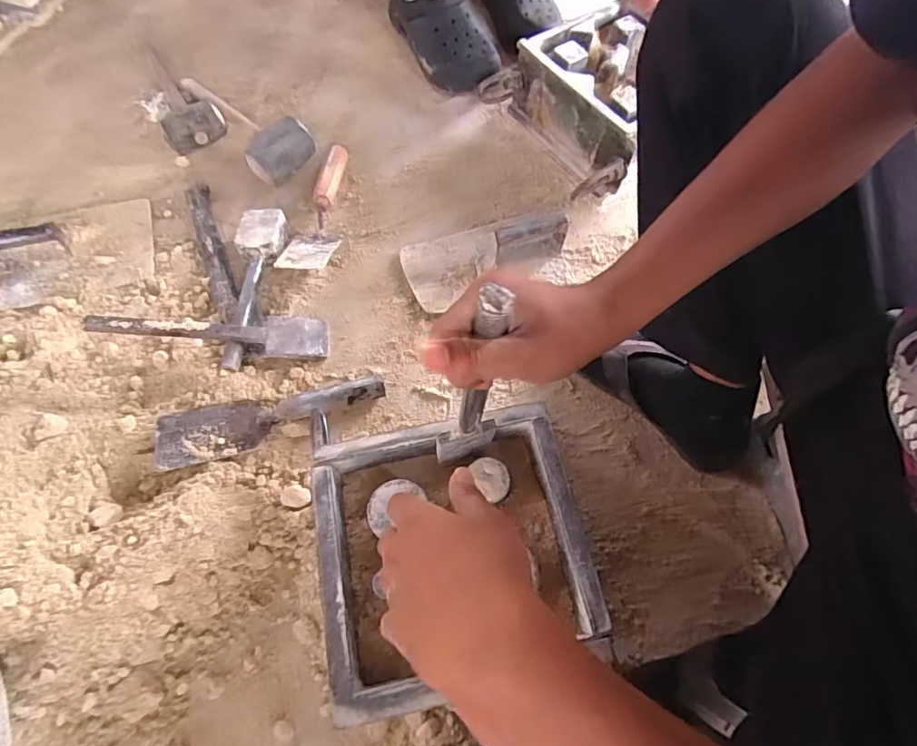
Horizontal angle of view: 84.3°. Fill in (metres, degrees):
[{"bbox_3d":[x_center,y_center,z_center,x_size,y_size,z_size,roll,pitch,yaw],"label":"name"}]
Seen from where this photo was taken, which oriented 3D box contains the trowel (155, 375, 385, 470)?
[{"bbox_3d":[-0.223,0.052,0.621,0.262,0.038,0.068,-16,69,-10],"label":"trowel"}]

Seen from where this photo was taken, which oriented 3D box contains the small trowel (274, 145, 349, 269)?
[{"bbox_3d":[-0.202,-0.249,0.755,0.071,0.041,0.256,11,67,1],"label":"small trowel"}]

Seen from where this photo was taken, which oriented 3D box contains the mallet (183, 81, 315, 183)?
[{"bbox_3d":[-0.344,-0.429,0.824,0.107,0.059,0.271,-34,73,-16],"label":"mallet"}]

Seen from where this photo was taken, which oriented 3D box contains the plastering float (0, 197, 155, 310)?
[{"bbox_3d":[-0.557,-0.189,0.720,0.201,0.054,0.161,-16,69,-10],"label":"plastering float"}]

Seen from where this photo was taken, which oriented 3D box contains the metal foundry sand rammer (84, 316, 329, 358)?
[{"bbox_3d":[-0.303,-0.051,0.636,0.268,0.019,0.055,2,66,-22],"label":"metal foundry sand rammer"}]

